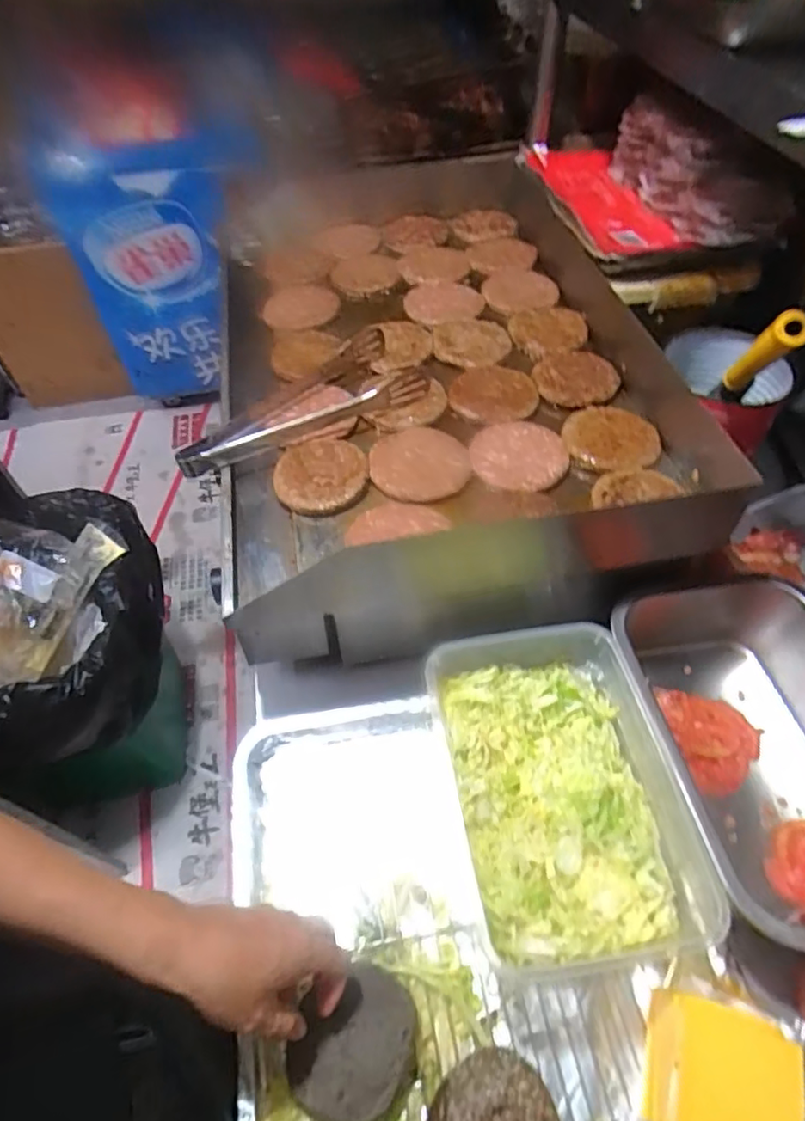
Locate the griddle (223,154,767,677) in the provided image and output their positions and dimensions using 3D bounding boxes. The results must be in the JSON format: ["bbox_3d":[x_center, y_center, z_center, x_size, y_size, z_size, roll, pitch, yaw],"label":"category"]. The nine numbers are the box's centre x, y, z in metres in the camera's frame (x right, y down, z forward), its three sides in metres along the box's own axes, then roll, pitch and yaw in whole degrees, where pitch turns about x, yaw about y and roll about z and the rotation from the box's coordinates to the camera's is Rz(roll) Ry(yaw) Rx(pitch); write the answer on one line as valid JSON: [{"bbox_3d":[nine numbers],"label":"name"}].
[{"bbox_3d":[0.041,-0.250,0.789,0.511,0.200,0.717,-8,53,-4],"label":"griddle"}]

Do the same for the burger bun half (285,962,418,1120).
[{"bbox_3d":[-0.035,0.354,0.448,0.087,0.016,0.091,-1,53,1],"label":"burger bun half"}]

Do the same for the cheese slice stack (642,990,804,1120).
[{"bbox_3d":[0.221,0.363,0.422,0.087,0.047,0.087,14,55,12],"label":"cheese slice stack"}]

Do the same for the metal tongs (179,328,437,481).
[{"bbox_3d":[-0.119,-0.179,0.682,0.278,0.033,0.110,-23,56,-15],"label":"metal tongs"}]

